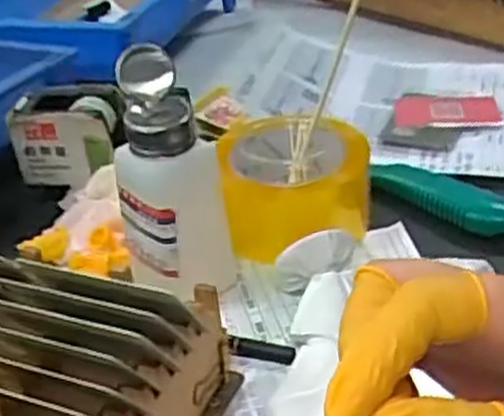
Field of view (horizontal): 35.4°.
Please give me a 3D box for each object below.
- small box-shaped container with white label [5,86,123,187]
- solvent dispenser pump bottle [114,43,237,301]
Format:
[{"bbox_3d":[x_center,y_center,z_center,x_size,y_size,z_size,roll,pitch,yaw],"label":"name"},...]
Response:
[{"bbox_3d":[-0.136,-0.054,0.587,0.071,0.062,0.043,2,33,13],"label":"small box-shaped container with white label"},{"bbox_3d":[-0.047,-0.012,0.464,0.063,0.144,0.056,-6,32,0],"label":"solvent dispenser pump bottle"}]

